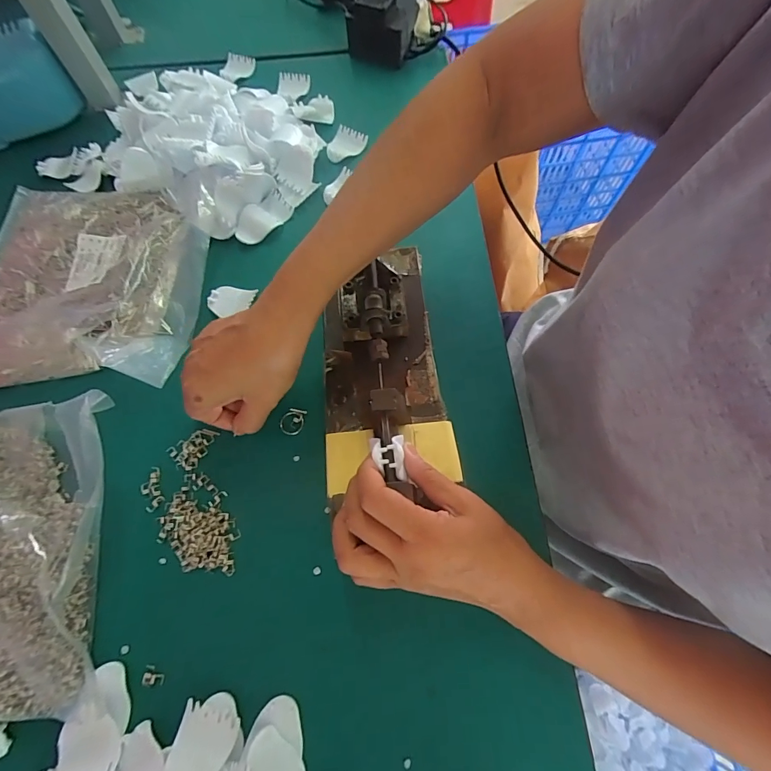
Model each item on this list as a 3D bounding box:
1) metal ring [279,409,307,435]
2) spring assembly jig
[{"bbox_3d":[-0.083,0.031,0.351,0.022,0.004,0.024,0,69,0],"label":"metal ring"},{"bbox_3d":[-0.005,-0.032,0.346,0.107,0.061,0.226,-6,70,-2],"label":"spring assembly jig"}]

